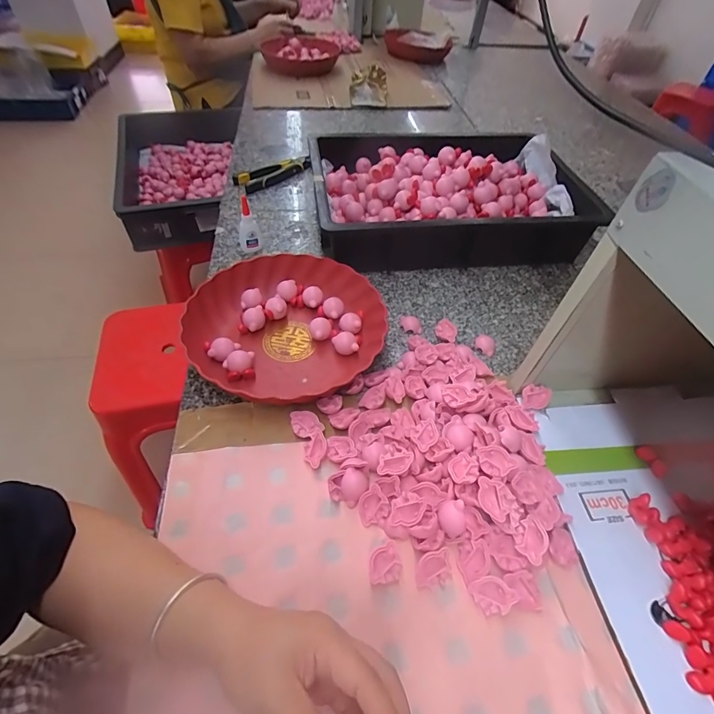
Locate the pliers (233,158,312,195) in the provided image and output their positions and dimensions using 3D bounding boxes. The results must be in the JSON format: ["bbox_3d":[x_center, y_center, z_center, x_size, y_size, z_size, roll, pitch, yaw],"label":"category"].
[{"bbox_3d":[-0.166,-0.369,0.795,0.153,0.031,0.054,-30,56,-23],"label":"pliers"}]

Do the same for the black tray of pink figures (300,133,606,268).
[{"bbox_3d":[0.140,-0.281,0.678,0.418,0.093,0.289,-6,50,-5],"label":"black tray of pink figures"}]

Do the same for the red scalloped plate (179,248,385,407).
[{"bbox_3d":[-0.087,-0.046,0.505,0.231,0.047,0.228,25,54,20],"label":"red scalloped plate"}]

